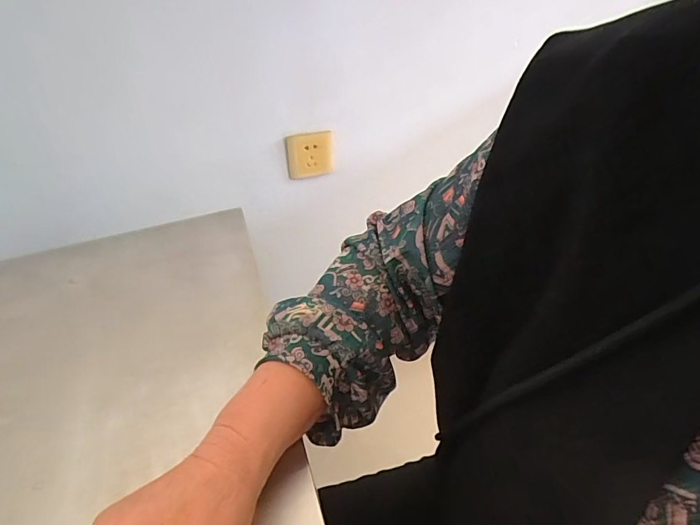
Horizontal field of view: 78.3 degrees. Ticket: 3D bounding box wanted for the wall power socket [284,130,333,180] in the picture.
[{"bbox_3d":[-0.077,-0.208,0.834,0.092,0.092,0.009,-17,47,-12],"label":"wall power socket"}]

